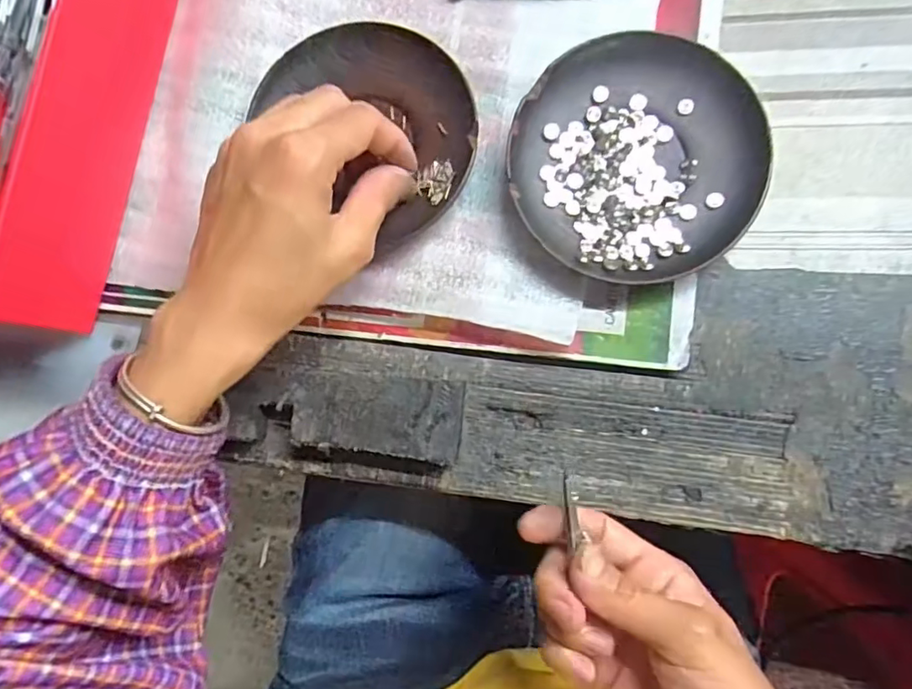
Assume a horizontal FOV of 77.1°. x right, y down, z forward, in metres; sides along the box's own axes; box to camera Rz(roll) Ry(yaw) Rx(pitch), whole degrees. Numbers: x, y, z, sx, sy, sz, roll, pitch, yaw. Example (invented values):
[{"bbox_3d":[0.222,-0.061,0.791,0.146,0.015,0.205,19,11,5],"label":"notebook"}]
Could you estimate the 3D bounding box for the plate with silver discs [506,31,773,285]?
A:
[{"bbox_3d":[0.085,-0.089,0.276,0.114,0.017,0.116,-1,86,8],"label":"plate with silver discs"}]

